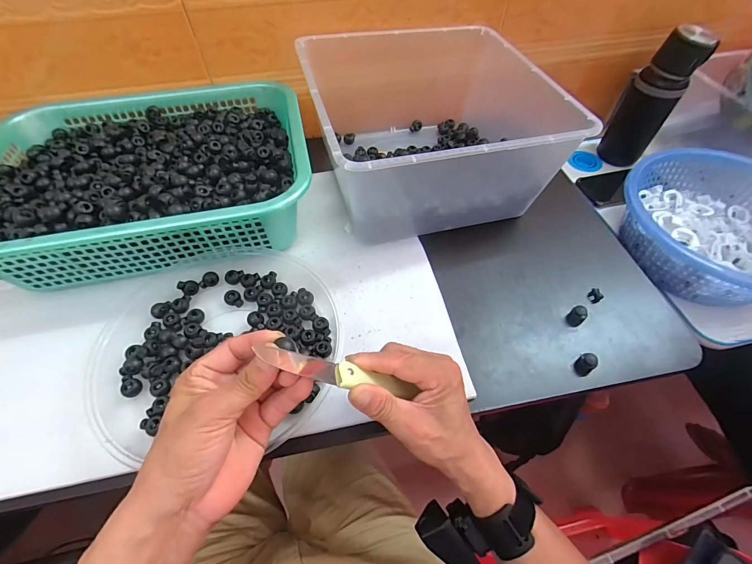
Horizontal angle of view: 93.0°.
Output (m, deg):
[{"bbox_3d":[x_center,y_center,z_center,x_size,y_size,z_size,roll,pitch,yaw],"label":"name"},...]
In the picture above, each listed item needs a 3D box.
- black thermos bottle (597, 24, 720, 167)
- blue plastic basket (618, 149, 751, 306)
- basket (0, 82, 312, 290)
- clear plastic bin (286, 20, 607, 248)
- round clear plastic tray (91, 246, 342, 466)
[{"bbox_3d":[0.473,-0.310,0.629,0.082,0.225,0.066,28,60,18],"label":"black thermos bottle"},{"bbox_3d":[0.502,-0.086,0.533,0.266,0.108,0.243,0,55,0],"label":"blue plastic basket"},{"bbox_3d":[-0.280,-0.144,0.457,0.373,0.080,0.290,-12,56,-8],"label":"basket"},{"bbox_3d":[0.067,-0.213,0.494,0.286,0.147,0.309,-13,56,-8],"label":"clear plastic bin"},{"bbox_3d":[-0.162,0.058,0.376,0.244,0.033,0.213,-6,55,-4],"label":"round clear plastic tray"}]

